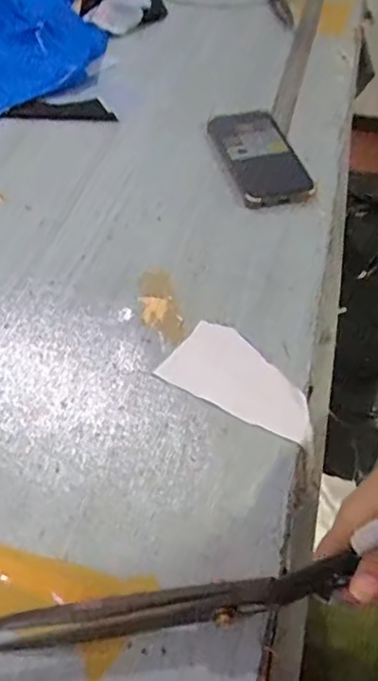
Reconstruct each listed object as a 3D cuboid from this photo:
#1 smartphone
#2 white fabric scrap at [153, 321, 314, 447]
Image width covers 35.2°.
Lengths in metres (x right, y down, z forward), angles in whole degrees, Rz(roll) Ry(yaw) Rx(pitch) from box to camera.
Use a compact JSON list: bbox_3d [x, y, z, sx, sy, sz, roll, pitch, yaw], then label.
[{"bbox_3d":[0.082,-0.215,0.693,0.084,0.016,0.180,-7,51,-10],"label":"smartphone"},{"bbox_3d":[0.048,0.030,0.491,0.128,0.007,0.072,26,53,17],"label":"white fabric scrap"}]

